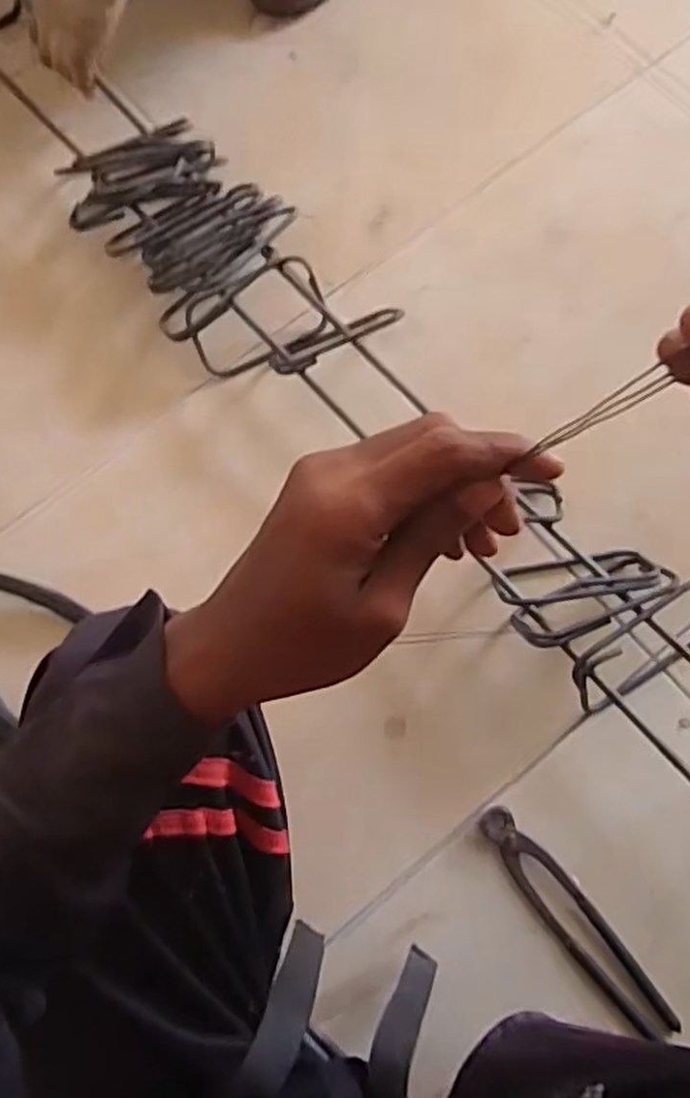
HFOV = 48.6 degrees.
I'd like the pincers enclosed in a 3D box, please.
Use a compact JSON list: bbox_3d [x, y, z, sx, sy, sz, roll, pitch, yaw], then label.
[{"bbox_3d":[0.193,0.315,0.651,0.038,0.012,0.215,-37,76,-8],"label":"pincers"}]

